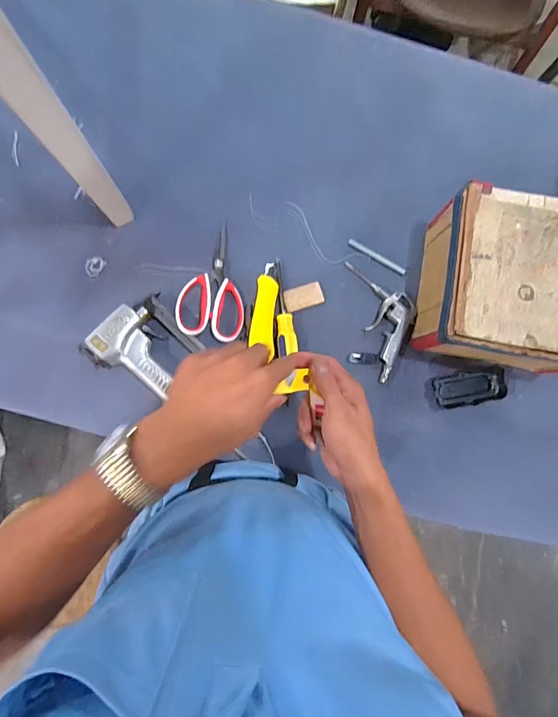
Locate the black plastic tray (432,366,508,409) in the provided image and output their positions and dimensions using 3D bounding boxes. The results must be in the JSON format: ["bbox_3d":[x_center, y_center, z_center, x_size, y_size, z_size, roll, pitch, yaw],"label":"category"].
[{"bbox_3d":[0.295,0.046,0.609,0.110,0.016,0.051,-10,86,-5],"label":"black plastic tray"}]

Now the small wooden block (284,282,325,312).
[{"bbox_3d":[0.038,-0.096,0.611,0.062,0.006,0.035,-18,87,-5],"label":"small wooden block"}]

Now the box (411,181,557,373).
[{"bbox_3d":[0.327,-0.098,0.570,0.217,0.133,0.229,11,84,-3],"label":"box"}]

